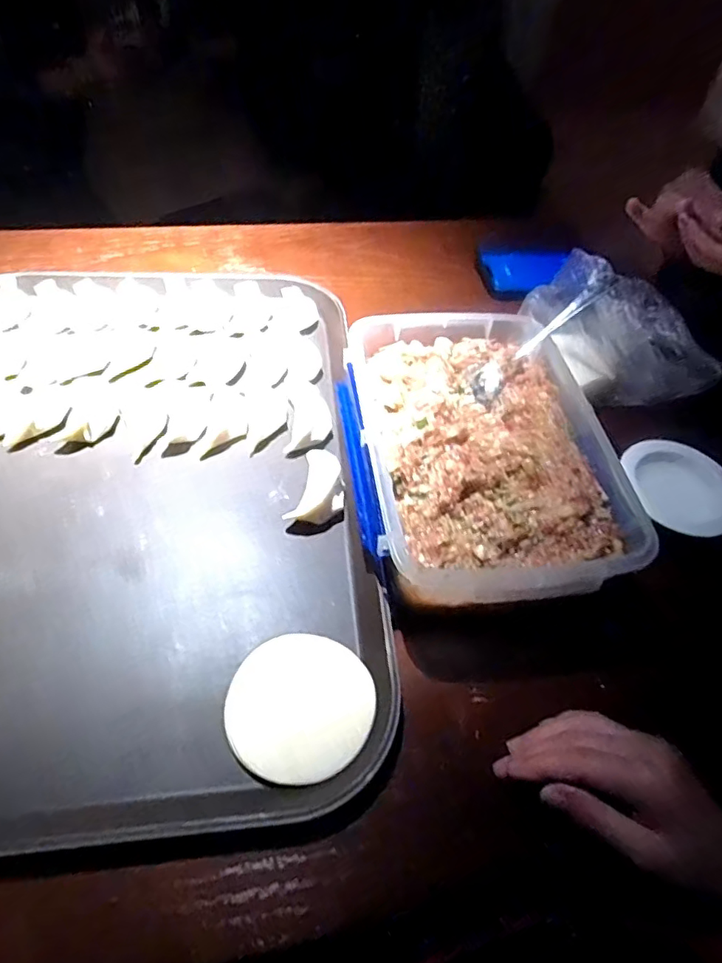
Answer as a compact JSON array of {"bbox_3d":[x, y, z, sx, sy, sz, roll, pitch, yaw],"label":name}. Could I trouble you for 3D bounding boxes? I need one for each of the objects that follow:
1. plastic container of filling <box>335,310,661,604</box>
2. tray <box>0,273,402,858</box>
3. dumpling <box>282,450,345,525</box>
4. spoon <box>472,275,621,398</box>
[{"bbox_3d":[0.083,-0.021,0.434,0.180,0.071,0.261,-4,54,-9],"label":"plastic container of filling"},{"bbox_3d":[-0.175,-0.005,0.431,0.348,0.023,0.480,-4,53,-7],"label":"tray"},{"bbox_3d":[-0.031,0.005,0.441,0.040,0.019,0.063,17,54,7],"label":"dumpling"},{"bbox_3d":[0.154,-0.119,0.474,0.147,0.020,0.028,-40,61,0],"label":"spoon"}]

